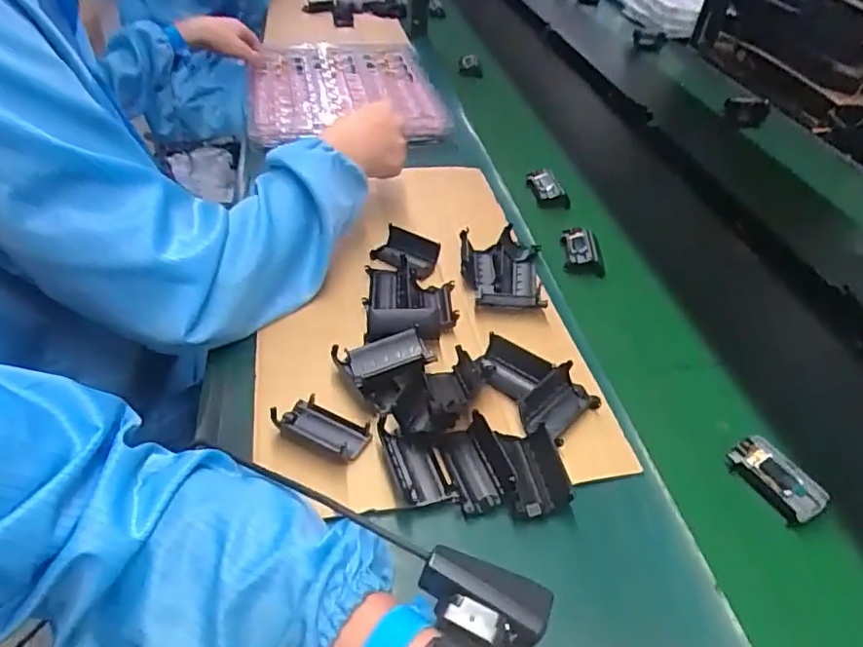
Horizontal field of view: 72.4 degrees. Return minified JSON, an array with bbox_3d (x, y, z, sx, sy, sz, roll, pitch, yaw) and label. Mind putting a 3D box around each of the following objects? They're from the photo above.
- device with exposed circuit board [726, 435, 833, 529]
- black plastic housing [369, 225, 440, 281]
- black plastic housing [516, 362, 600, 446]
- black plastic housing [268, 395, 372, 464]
[{"bbox_3d":[0.273,0.123,0.467,0.030,0.027,0.069,-21,48,-28],"label":"device with exposed circuit board"},{"bbox_3d":[-0.026,-0.077,0.653,0.073,0.024,0.052,29,46,22],"label":"black plastic housing"},{"bbox_3d":[0.108,0.068,0.497,0.045,0.024,0.066,34,50,30],"label":"black plastic housing"},{"bbox_3d":[-0.087,0.085,0.470,0.077,0.022,0.039,22,44,20],"label":"black plastic housing"}]

